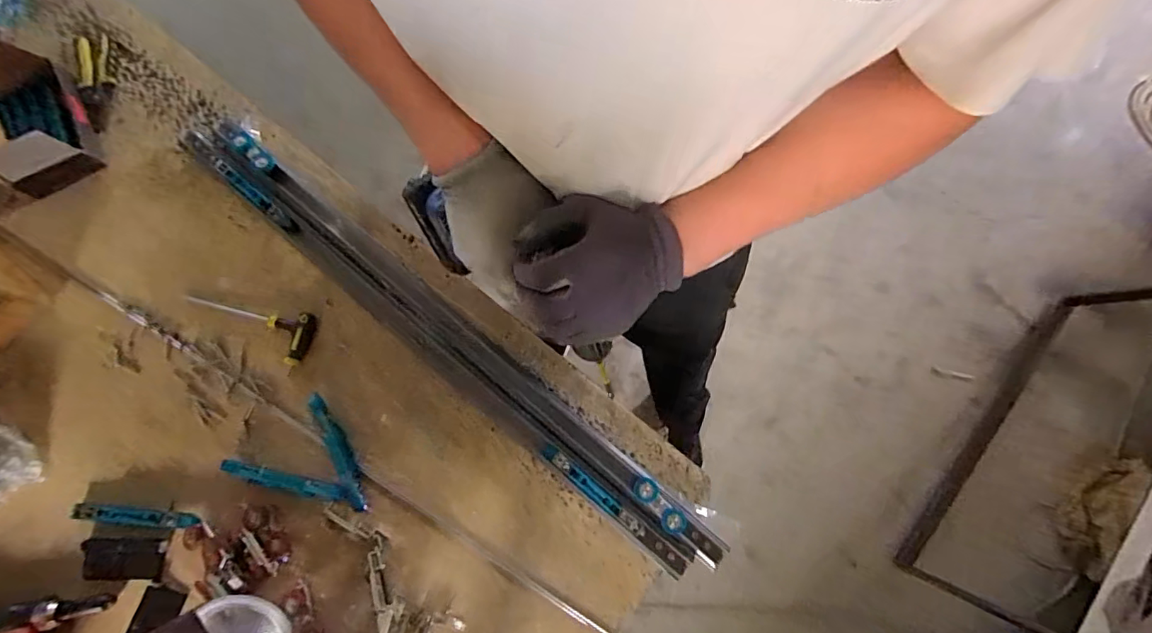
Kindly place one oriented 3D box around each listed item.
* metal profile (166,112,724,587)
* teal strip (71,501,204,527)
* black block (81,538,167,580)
[{"bbox_3d":[-0.197,0.020,0.691,0.884,0.031,0.093,39,81,8],"label":"metal profile"},{"bbox_3d":[-0.551,0.250,0.654,0.151,0.012,0.026,1,78,1],"label":"teal strip"},{"bbox_3d":[-0.580,0.310,0.666,0.099,0.011,0.049,-1,78,1],"label":"black block"}]

